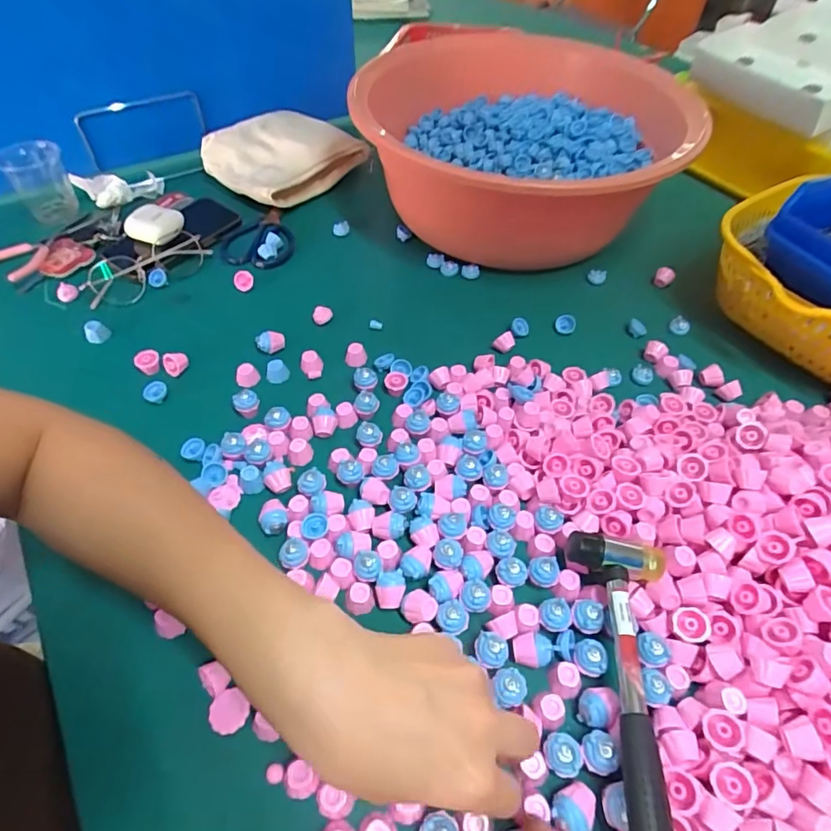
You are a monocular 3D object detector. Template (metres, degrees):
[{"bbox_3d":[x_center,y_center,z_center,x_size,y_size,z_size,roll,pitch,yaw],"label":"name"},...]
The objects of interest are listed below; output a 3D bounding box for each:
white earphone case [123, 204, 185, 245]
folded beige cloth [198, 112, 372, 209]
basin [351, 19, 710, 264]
[{"bbox_3d":[-0.284,-0.212,0.567,0.056,0.024,0.045,18,53,13],"label":"white earphone case"},{"bbox_3d":[-0.173,-0.333,0.664,0.145,0.068,0.161,30,57,21],"label":"folded beige cloth"},{"bbox_3d":[0.116,-0.307,0.608,0.356,0.145,0.384,1,52,-1],"label":"basin"}]

